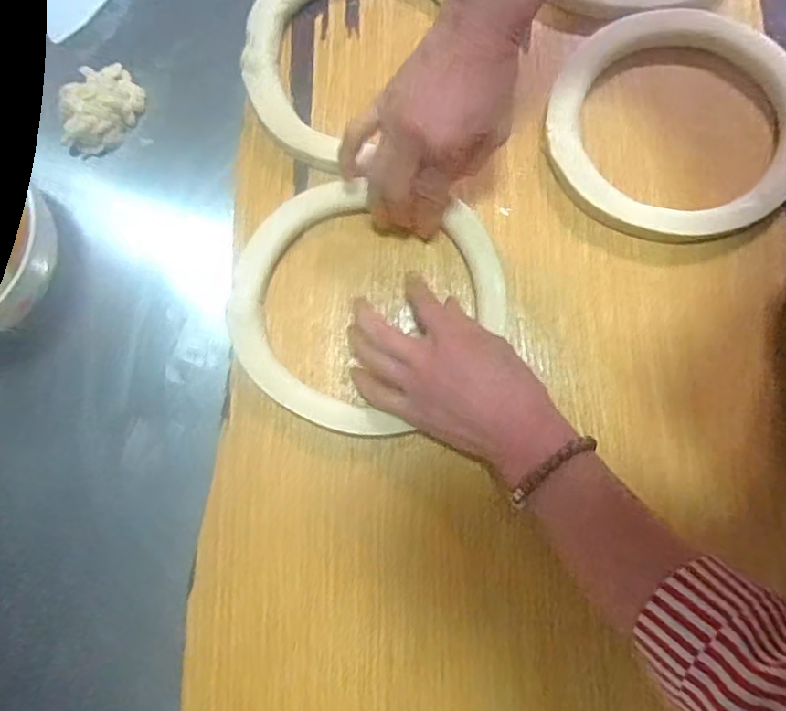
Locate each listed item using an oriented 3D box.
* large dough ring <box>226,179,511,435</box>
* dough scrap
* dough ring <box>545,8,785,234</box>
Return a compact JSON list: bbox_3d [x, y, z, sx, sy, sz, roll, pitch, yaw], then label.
[{"bbox_3d":[-0.018,-0.035,0.438,0.200,0.016,0.179,10,80,3],"label":"large dough ring"},{"bbox_3d":[-0.228,-0.199,0.465,0.056,0.023,0.073,-6,80,0],"label":"dough scrap"},{"bbox_3d":[0.216,-0.174,0.448,0.191,0.021,0.172,11,80,3],"label":"dough ring"}]

